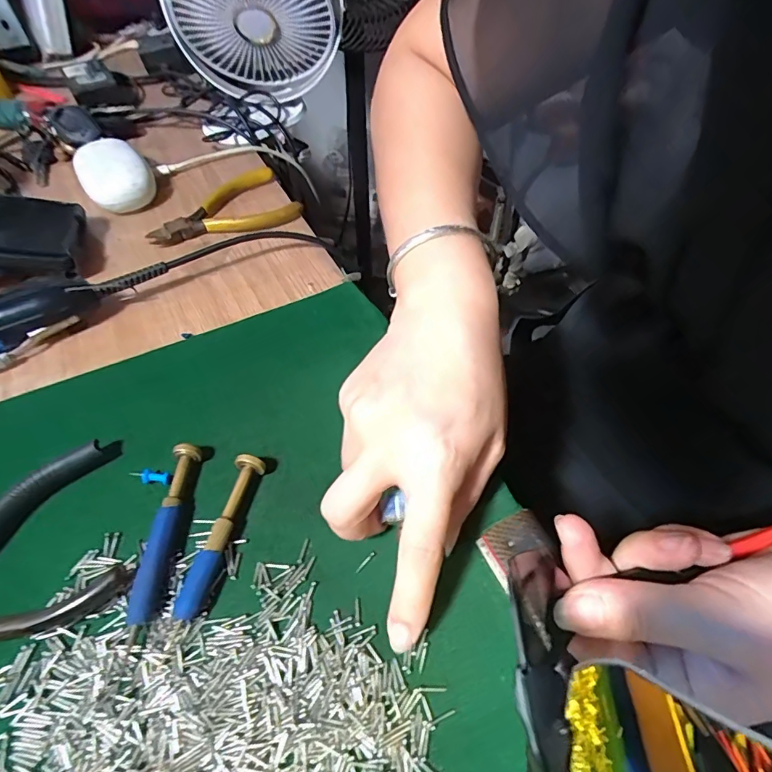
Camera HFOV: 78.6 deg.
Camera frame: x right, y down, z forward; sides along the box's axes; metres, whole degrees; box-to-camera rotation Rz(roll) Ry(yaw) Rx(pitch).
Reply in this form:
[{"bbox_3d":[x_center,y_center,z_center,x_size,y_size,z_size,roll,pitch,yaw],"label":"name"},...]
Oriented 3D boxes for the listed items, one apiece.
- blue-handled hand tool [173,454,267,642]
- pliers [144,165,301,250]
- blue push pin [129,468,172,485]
[{"bbox_3d":[-0.080,0.073,0.227,0.013,0.015,0.082,12,54,11],"label":"blue-handled hand tool"},{"bbox_3d":[-0.141,-0.148,0.404,0.120,0.015,0.077,-27,57,-18],"label":"pliers"},{"bbox_3d":[-0.125,0.048,0.251,0.023,0.007,0.008,8,54,8],"label":"blue push pin"}]

